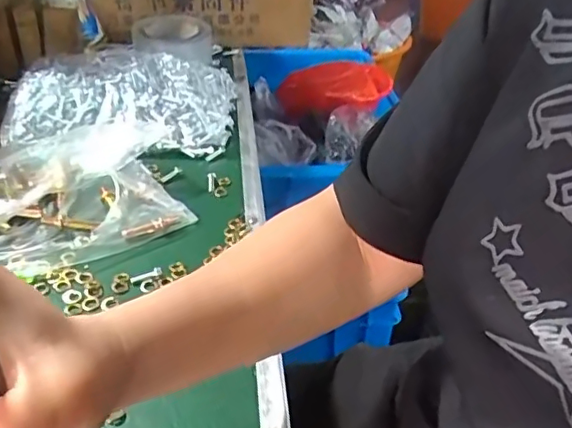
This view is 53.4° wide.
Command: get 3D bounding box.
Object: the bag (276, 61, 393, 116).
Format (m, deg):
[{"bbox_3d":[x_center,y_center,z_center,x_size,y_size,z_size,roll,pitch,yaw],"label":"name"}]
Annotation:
[{"bbox_3d":[0.084,-0.234,1.065,0.240,0.078,0.100,5,29,38],"label":"bag"}]

